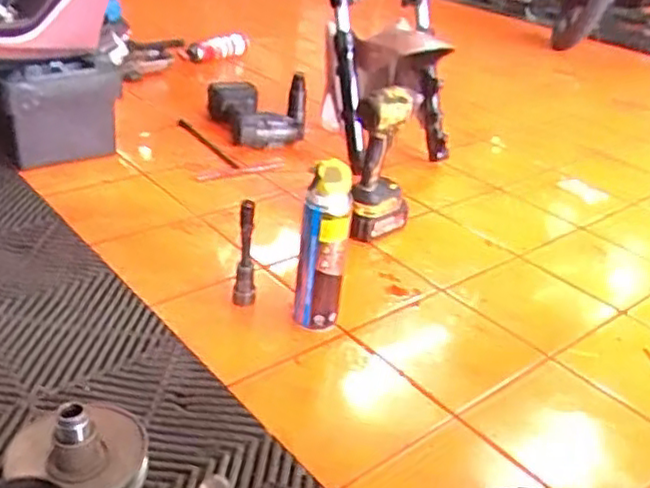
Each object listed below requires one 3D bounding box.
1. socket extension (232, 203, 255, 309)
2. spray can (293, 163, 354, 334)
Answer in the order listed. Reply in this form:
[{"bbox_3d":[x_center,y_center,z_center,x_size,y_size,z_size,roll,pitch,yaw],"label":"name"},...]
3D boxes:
[{"bbox_3d":[-0.113,0.013,0.975,0.029,0.157,0.033,3,29,-5],"label":"socket extension"},{"bbox_3d":[-0.004,0.013,0.918,0.066,0.238,0.053,7,29,1],"label":"spray can"}]

